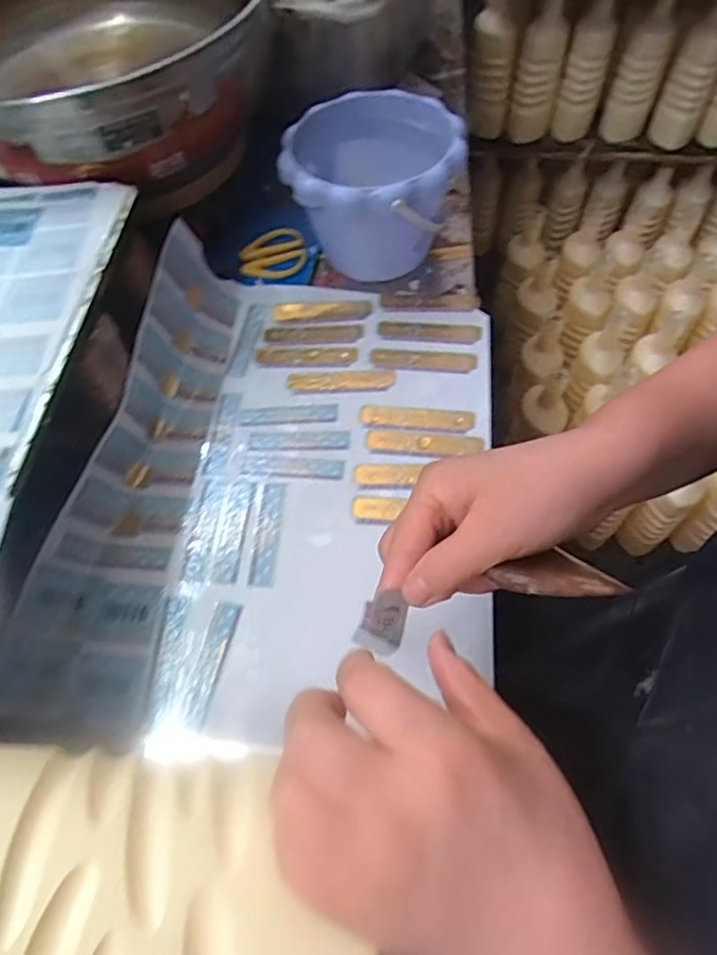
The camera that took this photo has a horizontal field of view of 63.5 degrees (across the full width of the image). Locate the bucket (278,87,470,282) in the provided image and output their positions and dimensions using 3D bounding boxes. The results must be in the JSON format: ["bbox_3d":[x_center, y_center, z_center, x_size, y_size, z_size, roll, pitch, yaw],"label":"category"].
[{"bbox_3d":[0.016,-0.257,0.535,0.140,0.116,0.147,-2,60,3],"label":"bucket"}]

